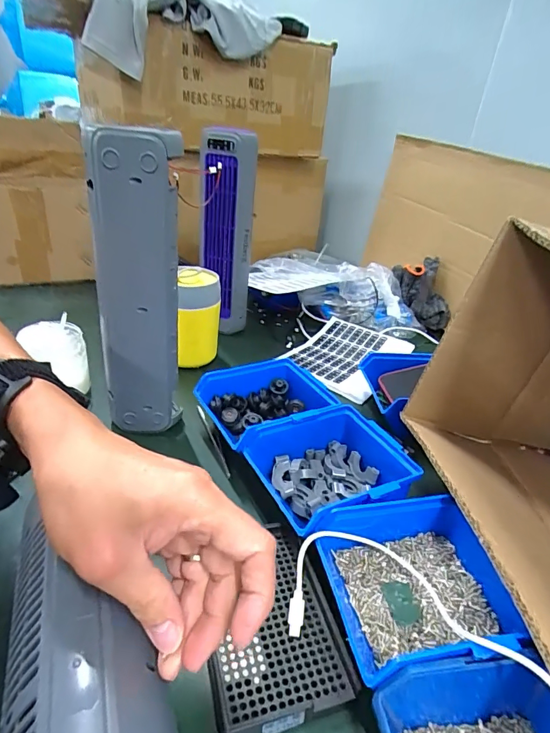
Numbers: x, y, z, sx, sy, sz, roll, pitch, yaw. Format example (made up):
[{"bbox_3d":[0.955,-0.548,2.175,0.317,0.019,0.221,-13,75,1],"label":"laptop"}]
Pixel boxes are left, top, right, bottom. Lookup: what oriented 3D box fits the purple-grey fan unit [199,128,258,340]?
[{"bbox_3d":[-0.080,-0.207,0.684,0.086,0.296,0.068,0,31,-11],"label":"purple-grey fan unit"}]

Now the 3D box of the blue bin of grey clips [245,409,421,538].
[{"bbox_3d":[0.053,0.098,0.413,0.135,0.057,0.121,-11,34,-27],"label":"blue bin of grey clips"}]

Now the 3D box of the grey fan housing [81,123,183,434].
[{"bbox_3d":[-0.137,-0.069,0.433,0.077,0.297,0.050,-9,33,-23],"label":"grey fan housing"}]

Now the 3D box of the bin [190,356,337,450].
[{"bbox_3d":[-0.004,0.053,0.503,0.153,0.068,0.117,-10,33,-25],"label":"bin"}]

